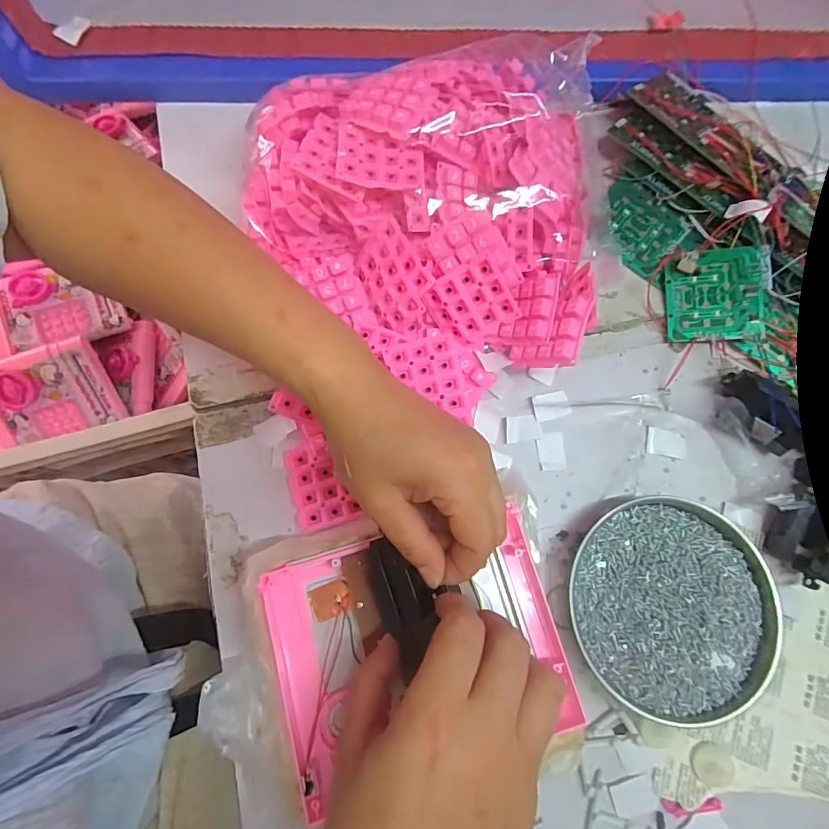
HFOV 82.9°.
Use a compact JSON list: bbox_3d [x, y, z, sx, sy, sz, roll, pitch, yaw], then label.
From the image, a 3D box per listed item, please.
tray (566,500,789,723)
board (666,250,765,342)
[{"bbox_3d":[0.173,0.127,0.317,0.130,0.026,0.133,0,76,-1],"label":"tray"},{"bbox_3d":[0.236,-0.093,0.370,0.068,0.004,0.070,-1,86,13],"label":"board"}]

